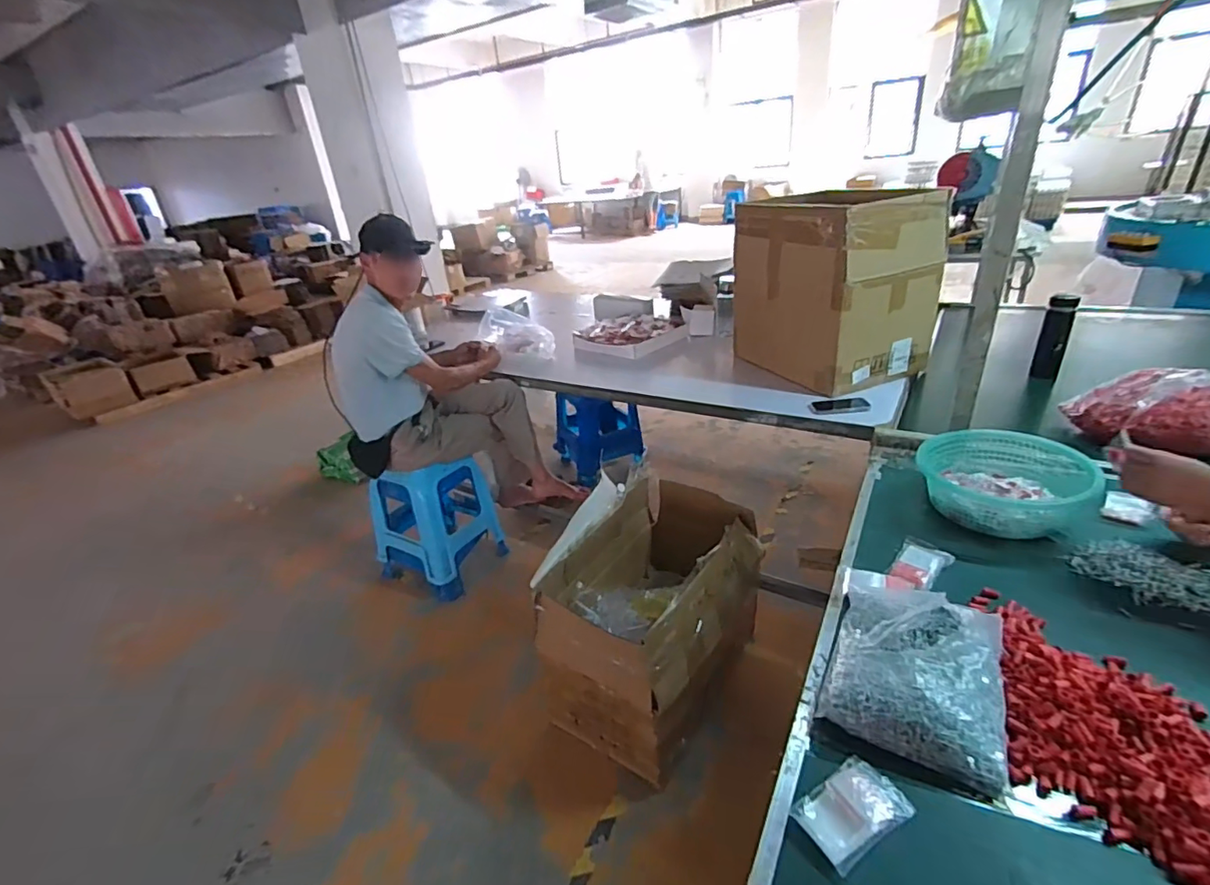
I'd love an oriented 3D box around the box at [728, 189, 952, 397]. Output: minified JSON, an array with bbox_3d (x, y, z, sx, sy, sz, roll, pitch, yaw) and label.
[{"bbox_3d":[0.693,-0.486,1.668,0.382,0.507,0.493,-15,28,-16],"label":"box"}]

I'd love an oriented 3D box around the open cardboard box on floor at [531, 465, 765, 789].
[{"bbox_3d":[0.143,0.458,1.544,0.444,0.463,0.674,15,34,35],"label":"open cardboard box on floor"}]

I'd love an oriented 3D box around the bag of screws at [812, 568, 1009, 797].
[{"bbox_3d":[0.429,0.276,0.744,0.203,0.068,0.324,9,31,27],"label":"bag of screws"}]

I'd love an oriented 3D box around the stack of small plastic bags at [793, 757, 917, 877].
[{"bbox_3d":[0.274,0.409,0.596,0.119,0.015,0.074,-19,30,-24],"label":"stack of small plastic bags"}]

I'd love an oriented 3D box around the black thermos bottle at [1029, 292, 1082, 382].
[{"bbox_3d":[1.244,-0.288,1.490,0.066,0.227,0.069,16,34,36],"label":"black thermos bottle"}]

